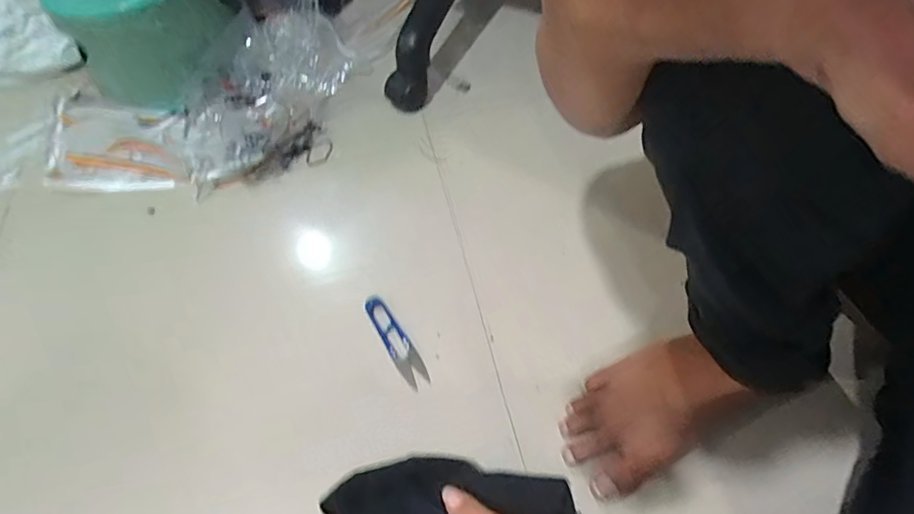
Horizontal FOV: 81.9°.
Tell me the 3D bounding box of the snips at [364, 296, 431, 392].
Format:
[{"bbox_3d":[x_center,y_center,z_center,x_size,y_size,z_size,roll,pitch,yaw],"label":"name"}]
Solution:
[{"bbox_3d":[-0.069,0.090,0.581,0.027,0.018,0.122,-29,58,-15],"label":"snips"}]

